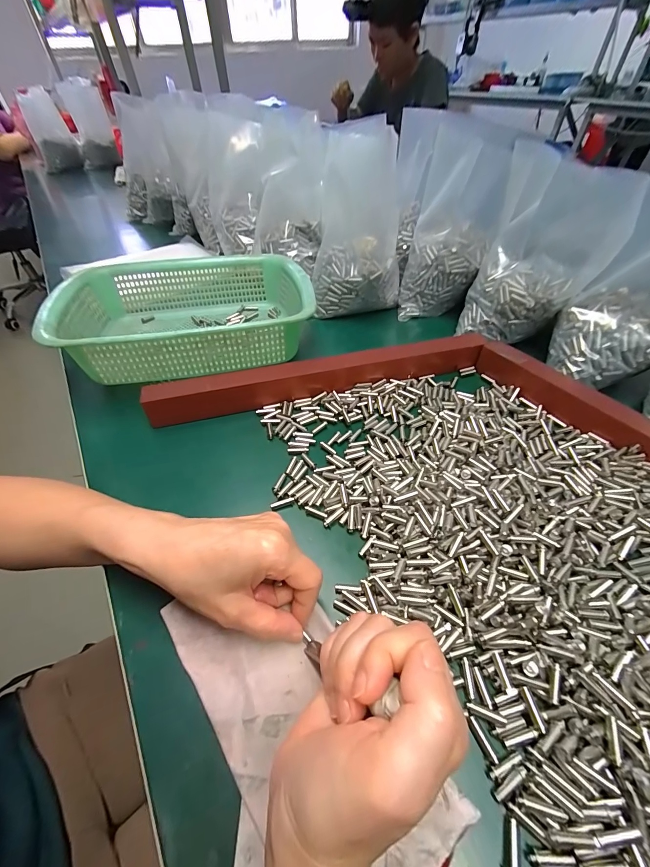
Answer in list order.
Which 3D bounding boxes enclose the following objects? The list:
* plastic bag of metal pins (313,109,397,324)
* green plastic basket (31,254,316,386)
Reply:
[{"bbox_3d":[0.046,-0.297,0.484,0.126,0.201,0.129,4,49,5],"label":"plastic bag of metal pins"},{"bbox_3d":[-0.172,-0.160,0.447,0.298,0.094,0.223,-13,50,-9],"label":"green plastic basket"}]

